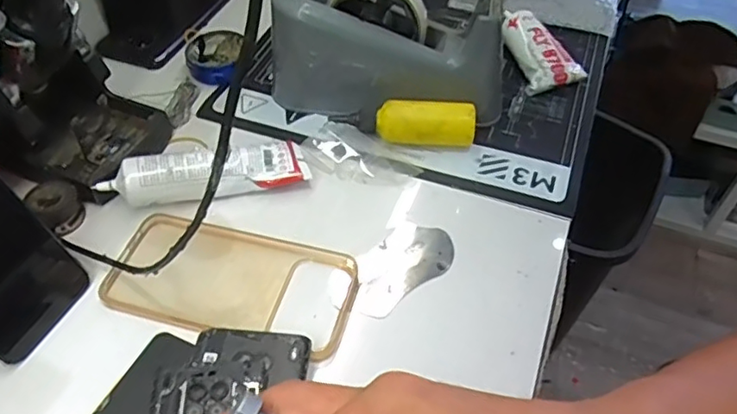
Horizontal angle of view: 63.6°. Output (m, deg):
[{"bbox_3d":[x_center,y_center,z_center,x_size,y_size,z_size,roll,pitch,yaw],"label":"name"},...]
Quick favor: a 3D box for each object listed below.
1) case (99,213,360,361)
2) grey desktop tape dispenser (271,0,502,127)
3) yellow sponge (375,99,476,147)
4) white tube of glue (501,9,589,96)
[{"bbox_3d":[-0.096,0.055,0.424,0.169,0.018,0.083,12,49,8],"label":"case"},{"bbox_3d":[0.017,-0.129,0.514,0.201,0.098,0.071,13,50,9],"label":"grey desktop tape dispenser"},{"bbox_3d":[0.048,-0.070,0.507,0.081,0.036,0.033,4,49,1],"label":"yellow sponge"},{"bbox_3d":[0.160,-0.156,0.577,0.057,0.016,0.099,-23,65,-8],"label":"white tube of glue"}]

